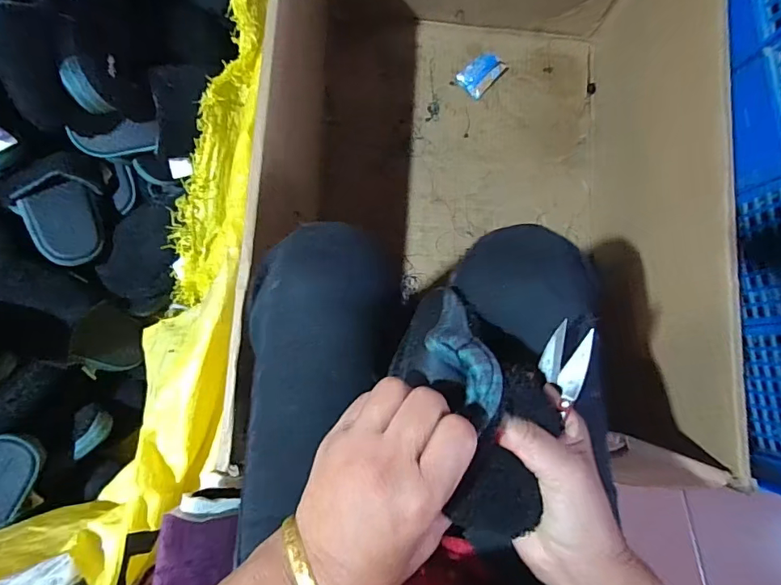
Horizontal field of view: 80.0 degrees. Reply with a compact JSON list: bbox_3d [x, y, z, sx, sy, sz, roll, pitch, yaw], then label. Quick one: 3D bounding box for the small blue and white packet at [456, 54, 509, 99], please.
[{"bbox_3d":[0.152,-0.369,0.782,0.052,0.017,0.073,42,83,4],"label":"small blue and white packet"}]

